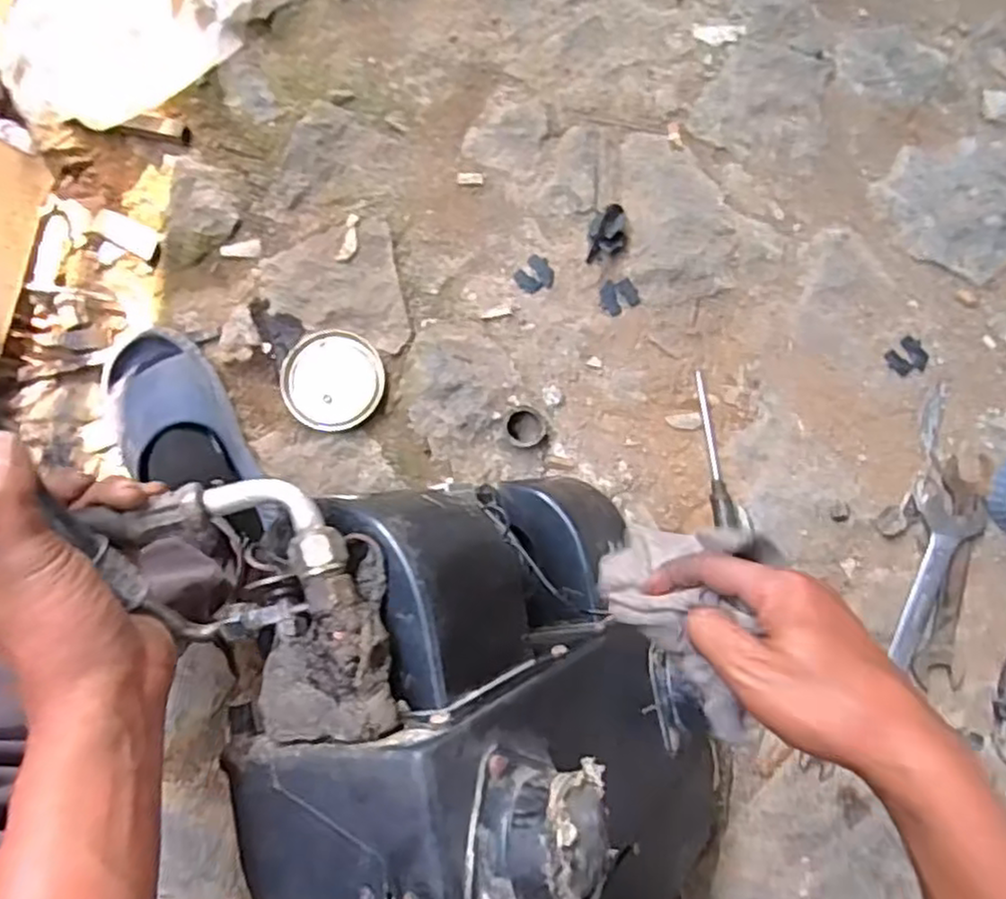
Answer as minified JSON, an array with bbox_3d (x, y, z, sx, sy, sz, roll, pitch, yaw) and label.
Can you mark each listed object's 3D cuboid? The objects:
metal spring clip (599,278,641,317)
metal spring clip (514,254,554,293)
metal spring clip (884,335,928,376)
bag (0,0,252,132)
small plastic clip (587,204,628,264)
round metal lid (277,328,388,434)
[{"bbox_3d":[0.124,-0.165,0.771,0.039,0.006,0.037,-30,83,0],"label":"metal spring clip"},{"bbox_3d":[0.036,-0.188,0.776,0.039,0.004,0.041,42,88,7],"label":"metal spring clip"},{"bbox_3d":[0.419,-0.095,0.739,0.036,0.004,0.036,-45,82,1],"label":"metal spring clip"},{"bbox_3d":[-0.416,-0.474,0.779,0.274,0.100,0.163,-34,83,0],"label":"bag"},{"bbox_3d":[0.112,-0.229,0.757,0.039,0.027,0.056,6,85,5],"label":"small plastic clip"},{"bbox_3d":[-0.179,-0.073,0.753,0.102,0.011,0.105,1,79,-7],"label":"round metal lid"}]

